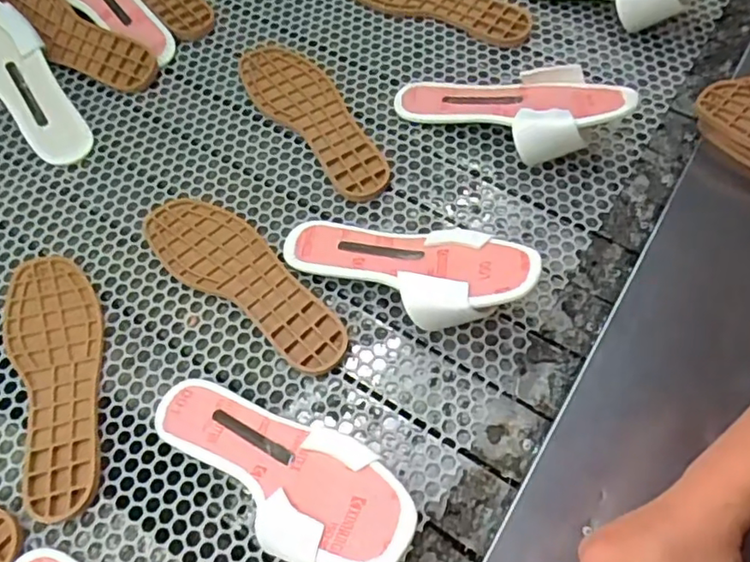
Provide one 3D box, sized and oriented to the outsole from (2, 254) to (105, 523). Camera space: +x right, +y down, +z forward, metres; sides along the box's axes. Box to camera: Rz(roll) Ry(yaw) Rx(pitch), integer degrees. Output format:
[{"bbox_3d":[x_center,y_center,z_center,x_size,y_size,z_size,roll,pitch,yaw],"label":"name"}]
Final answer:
[{"bbox_3d":[-0.291,0.083,0.551,0.086,0.012,0.256,-20,65,-8],"label":"outsole"}]

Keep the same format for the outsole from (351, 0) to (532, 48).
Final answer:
[{"bbox_3d":[0.074,-0.362,0.761,0.258,0.012,0.086,25,67,13],"label":"outsole"}]

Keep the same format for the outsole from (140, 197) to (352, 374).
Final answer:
[{"bbox_3d":[-0.129,-0.008,0.594,0.256,0.013,0.086,34,69,17],"label":"outsole"}]

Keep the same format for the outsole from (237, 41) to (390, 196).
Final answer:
[{"bbox_3d":[-0.069,-0.192,0.681,0.087,0.013,0.256,-34,68,-15],"label":"outsole"}]

